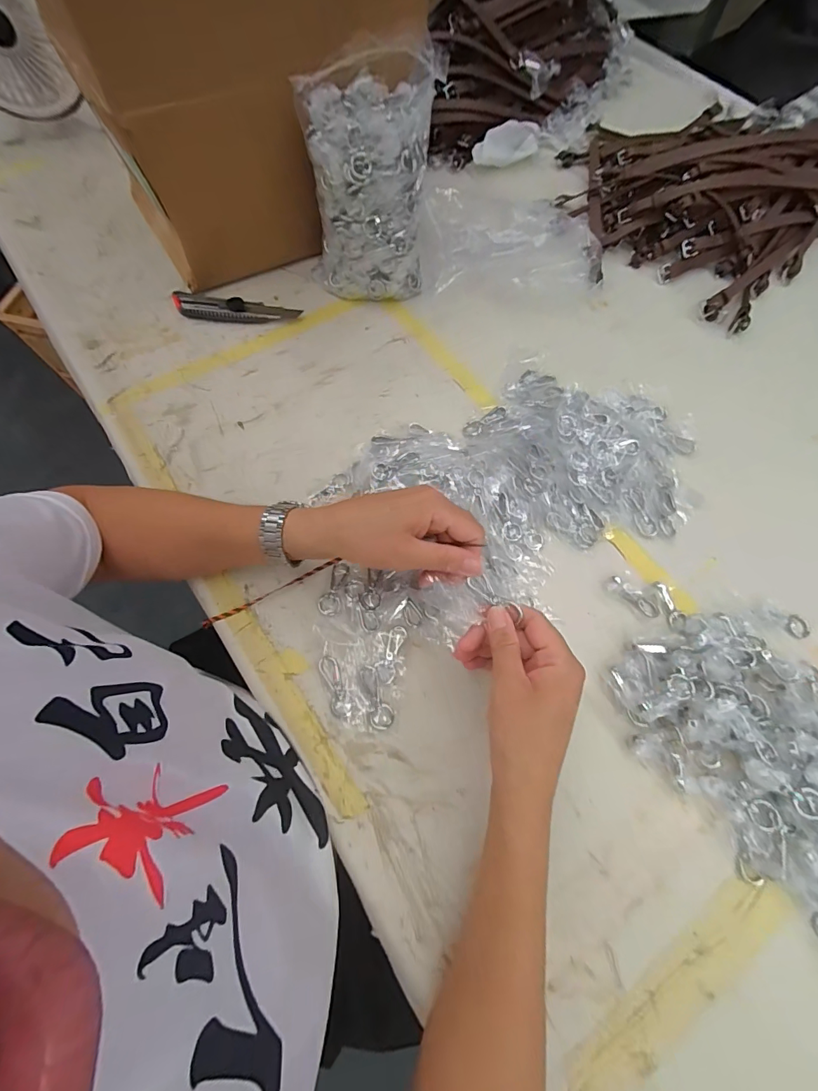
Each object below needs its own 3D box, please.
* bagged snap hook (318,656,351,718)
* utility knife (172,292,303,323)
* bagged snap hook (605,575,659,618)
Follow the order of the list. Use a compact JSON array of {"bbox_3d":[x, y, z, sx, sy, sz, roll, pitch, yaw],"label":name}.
[{"bbox_3d":[-0.069,0.132,0.406,0.018,0.004,0.058,-19,70,-9],"label":"bagged snap hook"},{"bbox_3d":[-0.232,-0.320,0.587,0.165,0.016,0.029,2,68,-1],"label":"utility knife"},{"bbox_3d":[0.232,0.053,0.447,0.057,0.018,0.017,36,71,12],"label":"bagged snap hook"}]

